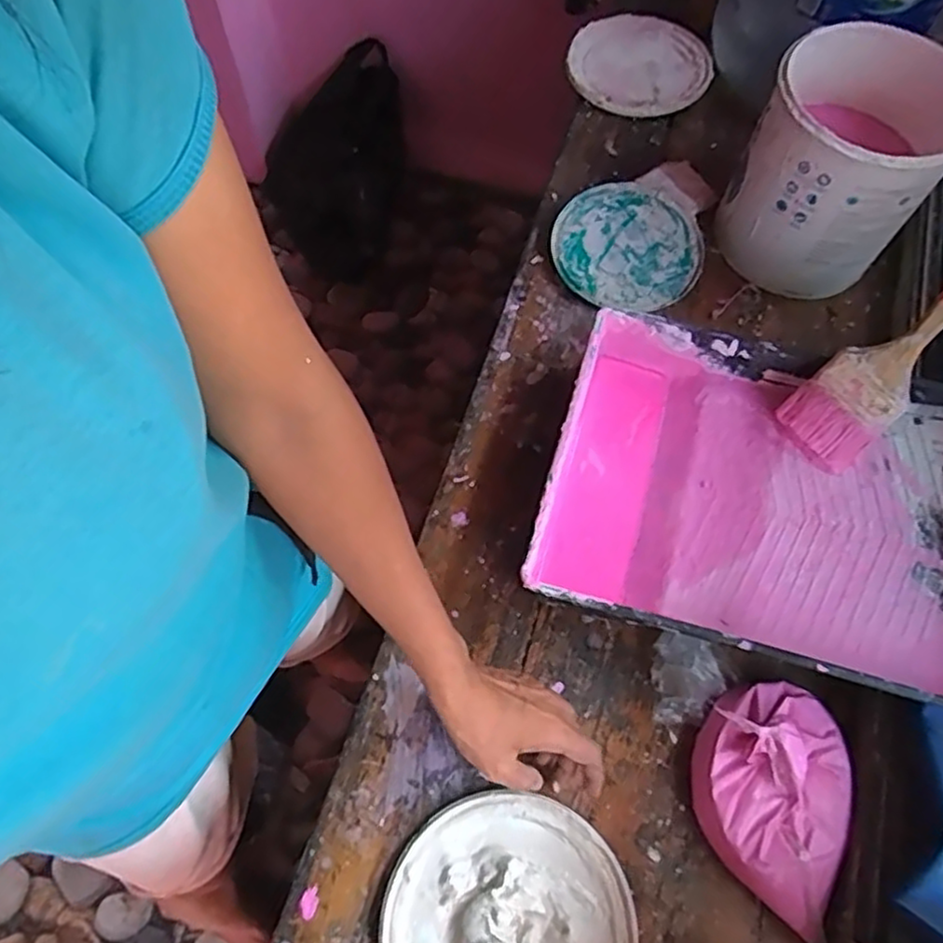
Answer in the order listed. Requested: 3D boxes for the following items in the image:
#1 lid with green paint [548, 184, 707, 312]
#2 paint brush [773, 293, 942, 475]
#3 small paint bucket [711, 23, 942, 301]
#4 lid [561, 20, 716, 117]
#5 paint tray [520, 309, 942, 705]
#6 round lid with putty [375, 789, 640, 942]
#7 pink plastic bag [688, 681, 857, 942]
[{"bbox_3d":[0.169,-0.242,0.748,0.152,0.023,0.155,1,66,-1],"label":"lid with green paint"},{"bbox_3d":[0.353,-0.090,0.585,0.195,0.025,0.072,-47,73,9],"label":"paint brush"},{"bbox_3d":[0.359,-0.300,0.689,0.168,0.181,0.172,1,66,-1],"label":"small paint bucket"},{"bbox_3d":[0.208,-0.517,0.871,0.157,0.018,0.168,1,65,-1],"label":"lid"},{"bbox_3d":[0.244,0.028,0.596,0.352,0.086,0.276,17,67,6],"label":"paint tray"},{"bbox_3d":[0.026,0.325,0.485,0.175,0.028,0.172,1,66,-1],"label":"round lid with putty"},{"bbox_3d":[0.231,0.247,0.513,0.116,0.057,0.165,-8,67,-5],"label":"pink plastic bag"}]

